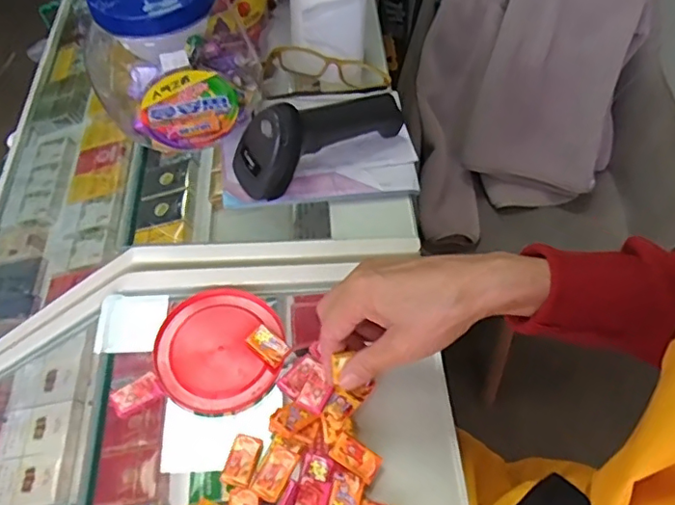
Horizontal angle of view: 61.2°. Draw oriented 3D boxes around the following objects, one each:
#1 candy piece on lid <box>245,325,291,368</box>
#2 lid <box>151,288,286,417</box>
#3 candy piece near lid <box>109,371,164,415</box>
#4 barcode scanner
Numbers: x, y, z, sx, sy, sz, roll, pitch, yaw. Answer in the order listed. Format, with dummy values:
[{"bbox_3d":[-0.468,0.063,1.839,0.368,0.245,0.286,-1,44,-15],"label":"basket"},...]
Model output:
[{"bbox_3d":[-0.055,0.074,0.455,0.034,0.009,0.020,39,62,21],"label":"candy piece on lid"},{"bbox_3d":[-0.095,0.078,0.462,0.099,0.011,0.101,2,56,-2],"label":"lid"},{"bbox_3d":[-0.153,0.107,0.433,0.035,0.008,0.020,-34,64,-23],"label":"candy piece near lid"},{"bbox_3d":[-0.021,-0.121,0.550,0.171,0.068,0.059,-30,63,-21],"label":"barcode scanner"}]

